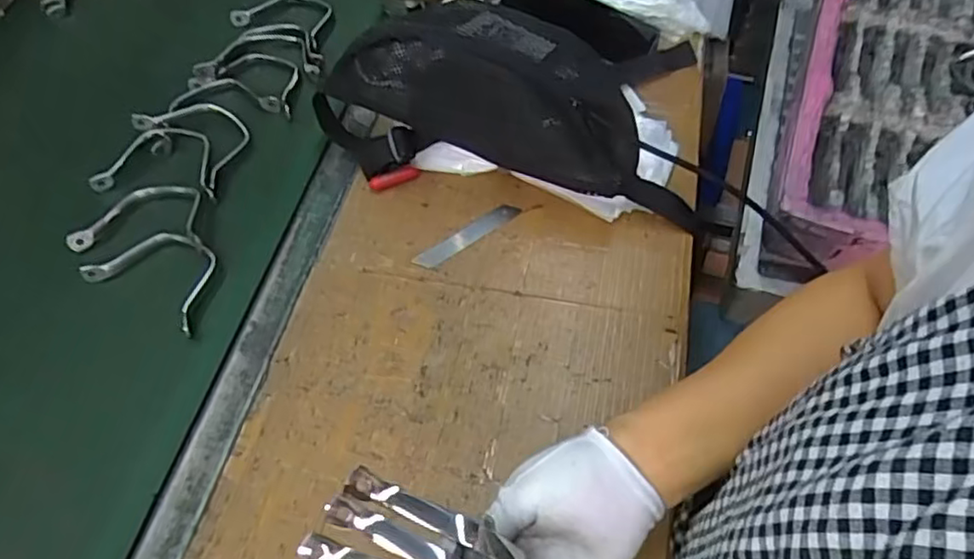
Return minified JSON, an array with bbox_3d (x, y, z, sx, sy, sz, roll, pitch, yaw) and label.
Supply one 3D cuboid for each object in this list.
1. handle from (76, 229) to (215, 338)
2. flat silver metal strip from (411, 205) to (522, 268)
[{"bbox_3d":[-0.282,-0.008,0.559,0.135,0.013,0.075,23,61,19],"label":"handle"},{"bbox_3d":[-0.016,-0.039,0.567,0.103,0.005,0.021,-33,57,-17],"label":"flat silver metal strip"}]

